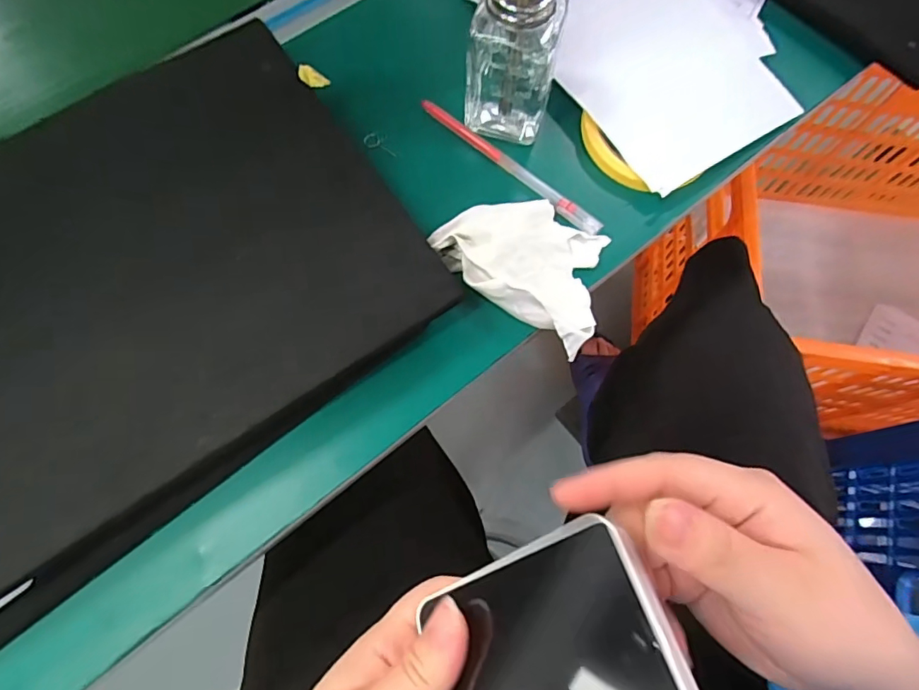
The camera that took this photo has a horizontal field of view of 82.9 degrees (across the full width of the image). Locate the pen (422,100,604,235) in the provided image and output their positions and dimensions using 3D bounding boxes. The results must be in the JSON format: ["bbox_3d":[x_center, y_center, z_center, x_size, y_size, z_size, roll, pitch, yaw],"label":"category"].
[{"bbox_3d":[0.034,-0.124,0.360,0.154,0.005,0.010,40,75,10],"label":"pen"}]

